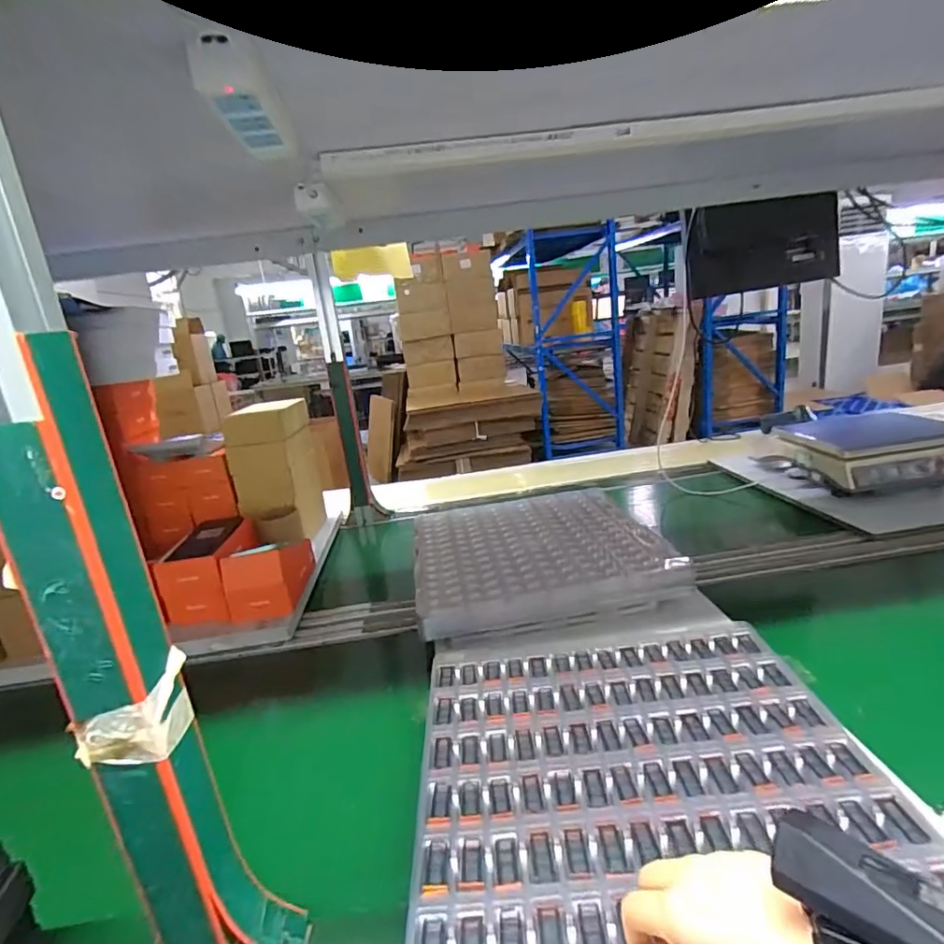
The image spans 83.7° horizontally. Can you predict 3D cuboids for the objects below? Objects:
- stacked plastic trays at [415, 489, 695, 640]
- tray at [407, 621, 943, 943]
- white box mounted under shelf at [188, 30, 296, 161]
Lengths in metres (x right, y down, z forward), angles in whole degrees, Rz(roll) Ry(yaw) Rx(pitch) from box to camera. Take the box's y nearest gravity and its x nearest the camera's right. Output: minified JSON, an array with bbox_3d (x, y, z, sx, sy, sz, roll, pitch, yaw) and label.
[{"bbox_3d":[0.096,0.138,0.897,0.389,0.062,0.415,-9,15,-6],"label":"stacked plastic trays"},{"bbox_3d":[0.153,0.272,0.485,0.395,0.028,0.421,-6,15,3],"label":"tray"},{"bbox_3d":[-0.196,-0.324,0.472,0.055,0.040,0.169,-9,16,-5],"label":"white box mounted under shelf"}]

